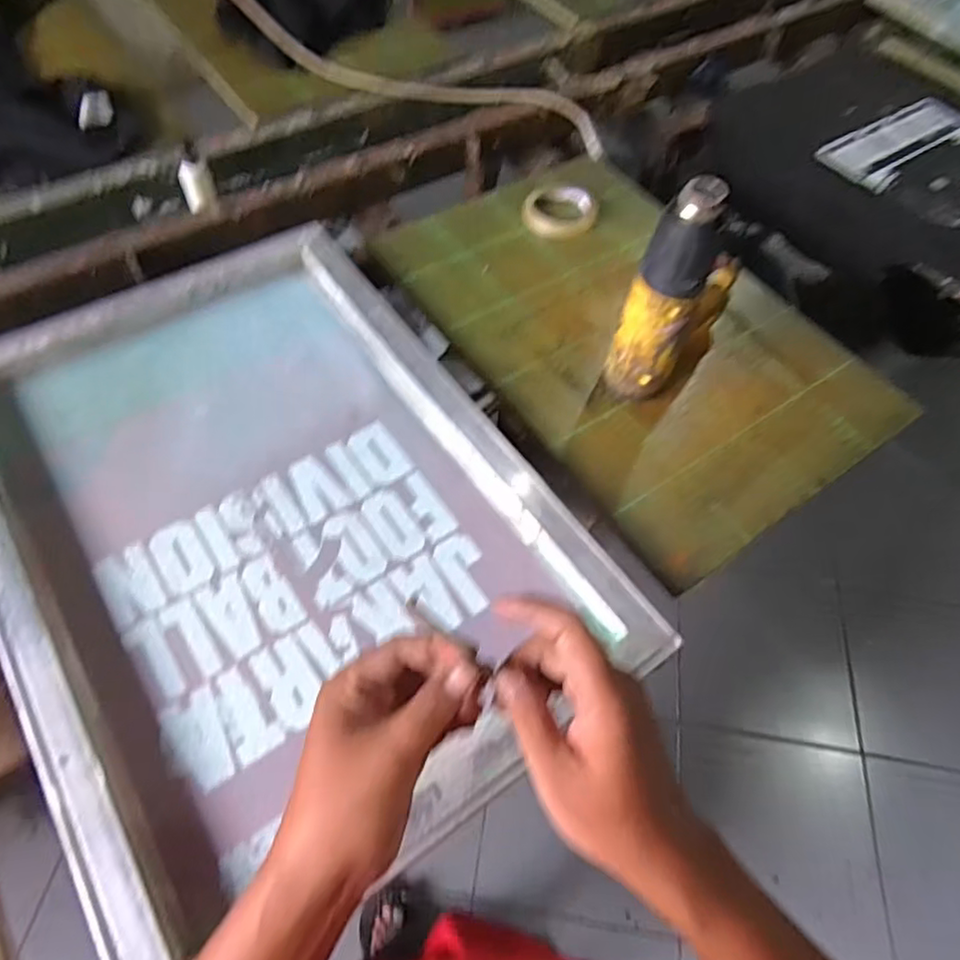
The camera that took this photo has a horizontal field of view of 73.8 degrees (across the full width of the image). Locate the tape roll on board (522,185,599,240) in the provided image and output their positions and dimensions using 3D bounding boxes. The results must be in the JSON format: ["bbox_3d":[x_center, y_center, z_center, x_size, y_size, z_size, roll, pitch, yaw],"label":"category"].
[{"bbox_3d":[0.112,-0.380,0.902,0.114,0.018,0.100,-33,65,-22],"label":"tape roll on board"}]

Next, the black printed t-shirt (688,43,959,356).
[{"bbox_3d":[0.695,-0.463,1.092,0.346,0.219,0.600,-34,65,-22],"label":"black printed t-shirt"}]

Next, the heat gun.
[{"bbox_3d":[0.228,-0.232,0.681,0.080,0.239,0.231,29,60,14],"label":"heat gun"}]

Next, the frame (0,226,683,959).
[{"bbox_3d":[-0.213,0.021,0.617,0.469,0.031,0.655,-30,64,-21],"label":"frame"}]

